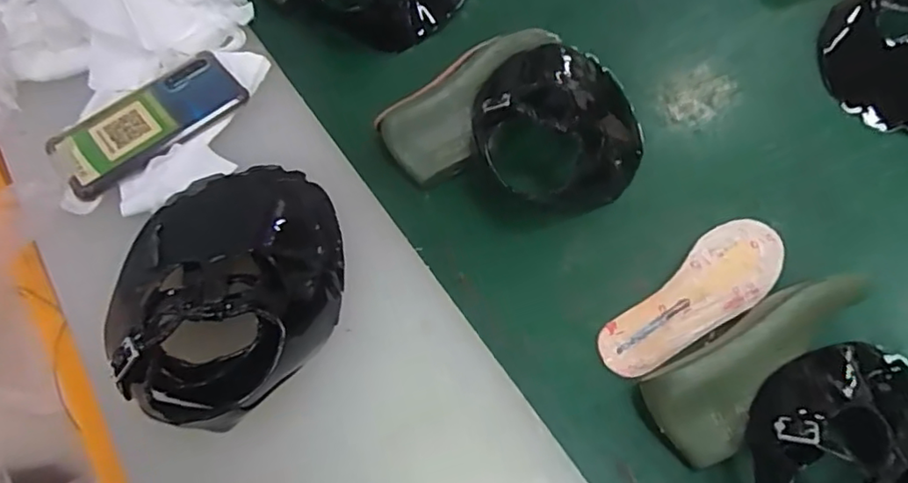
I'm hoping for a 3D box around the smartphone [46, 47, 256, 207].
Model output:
[{"bbox_3d":[-0.263,-0.105,0.527,0.158,0.012,0.077,-38,66,-18],"label":"smartphone"}]

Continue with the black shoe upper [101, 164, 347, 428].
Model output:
[{"bbox_3d":[-0.156,0.024,0.428,0.146,0.076,0.213,-13,61,-6],"label":"black shoe upper"}]

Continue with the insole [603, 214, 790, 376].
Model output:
[{"bbox_3d":[0.201,0.045,0.497,0.190,0.020,0.061,-36,66,-18],"label":"insole"}]

